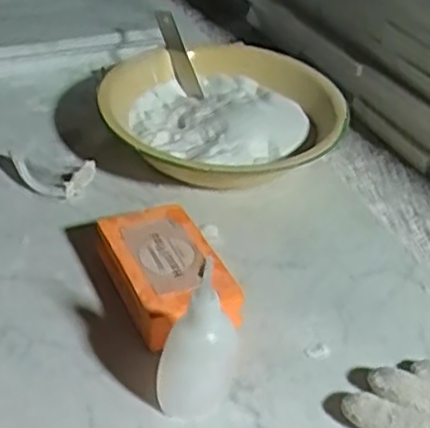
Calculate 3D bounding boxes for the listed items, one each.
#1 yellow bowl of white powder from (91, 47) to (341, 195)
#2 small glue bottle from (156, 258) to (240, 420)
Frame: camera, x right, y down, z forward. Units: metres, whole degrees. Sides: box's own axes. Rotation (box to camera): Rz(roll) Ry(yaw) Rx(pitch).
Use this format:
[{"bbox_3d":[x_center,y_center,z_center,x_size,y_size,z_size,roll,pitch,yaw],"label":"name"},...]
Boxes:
[{"bbox_3d":[0.003,-0.073,0.580,0.181,0.055,0.176,3,39,-3],"label":"yellow bowl of white powder"},{"bbox_3d":[-0.008,0.067,0.375,0.039,0.080,0.037,7,39,2],"label":"small glue bottle"}]

